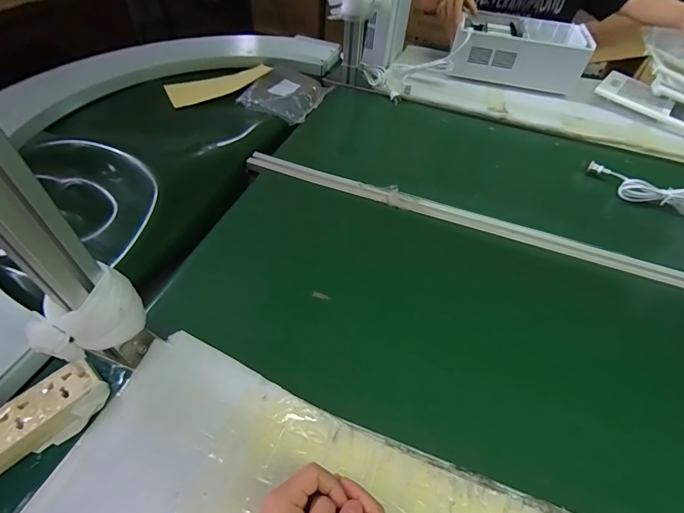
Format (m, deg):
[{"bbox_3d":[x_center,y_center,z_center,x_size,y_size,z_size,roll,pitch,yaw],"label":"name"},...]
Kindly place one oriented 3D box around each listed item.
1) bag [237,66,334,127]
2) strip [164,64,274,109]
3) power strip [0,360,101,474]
[{"bbox_3d":[-0.142,-0.425,0.942,0.183,0.037,0.216,21,51,13],"label":"bag"},{"bbox_3d":[-0.320,-0.460,0.958,0.271,0.026,0.118,-25,56,-23],"label":"strip"},{"bbox_3d":[-0.353,0.186,0.396,0.053,0.031,0.167,34,55,22],"label":"power strip"}]

